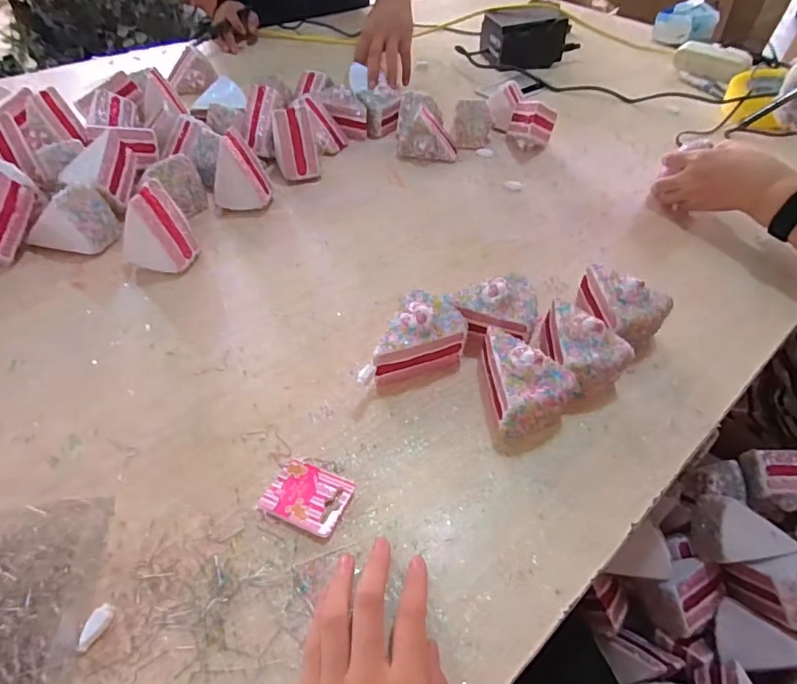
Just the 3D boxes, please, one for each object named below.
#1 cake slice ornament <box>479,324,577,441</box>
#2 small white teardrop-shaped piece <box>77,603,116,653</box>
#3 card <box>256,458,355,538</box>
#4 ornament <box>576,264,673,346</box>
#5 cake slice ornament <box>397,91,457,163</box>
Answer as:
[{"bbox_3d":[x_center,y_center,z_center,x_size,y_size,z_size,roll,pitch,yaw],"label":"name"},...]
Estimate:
[{"bbox_3d":[0.107,0.030,0.402,0.063,0.064,0.085,1,47,-3],"label":"cake slice ornament"},{"bbox_3d":[-0.183,0.172,0.289,0.011,0.007,0.026,15,48,10],"label":"small white teardrop-shaped piece"},{"bbox_3d":[-0.066,0.113,0.351,0.059,0.004,0.044,18,49,17],"label":"card"},{"bbox_3d":[0.223,-0.034,0.464,0.065,0.063,0.090,0,47,-4],"label":"ornament"},{"bbox_3d":[0.044,-0.316,0.713,0.088,0.066,0.093,2,47,-2],"label":"cake slice ornament"}]

